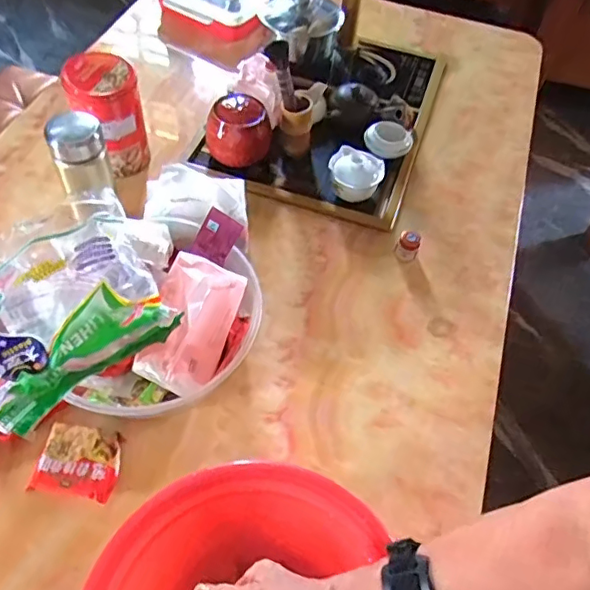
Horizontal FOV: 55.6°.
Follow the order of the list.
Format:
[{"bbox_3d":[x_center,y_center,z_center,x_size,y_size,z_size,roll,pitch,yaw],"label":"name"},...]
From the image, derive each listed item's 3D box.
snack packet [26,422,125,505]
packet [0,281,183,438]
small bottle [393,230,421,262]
[{"bbox_3d":[-0.253,0.197,0.661,0.089,0.026,0.078,9,55,2],"label":"snack packet"},{"bbox_3d":[-0.229,0.058,0.611,0.211,0.066,0.066,-35,64,-25],"label":"packet"},{"bbox_3d":[0.183,-0.080,0.915,0.036,0.039,0.035,2,55,-3],"label":"small bottle"}]

